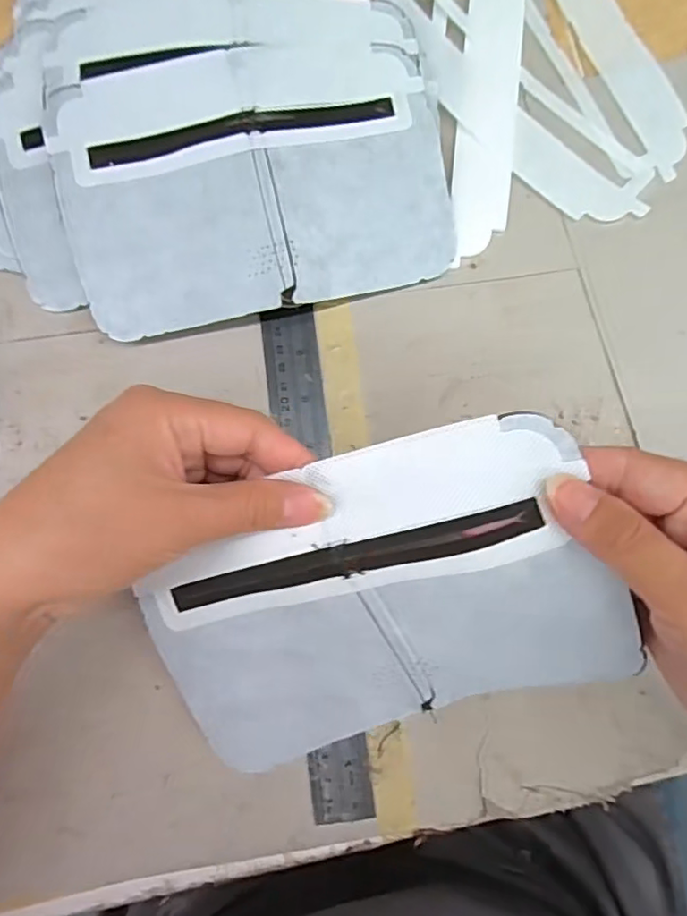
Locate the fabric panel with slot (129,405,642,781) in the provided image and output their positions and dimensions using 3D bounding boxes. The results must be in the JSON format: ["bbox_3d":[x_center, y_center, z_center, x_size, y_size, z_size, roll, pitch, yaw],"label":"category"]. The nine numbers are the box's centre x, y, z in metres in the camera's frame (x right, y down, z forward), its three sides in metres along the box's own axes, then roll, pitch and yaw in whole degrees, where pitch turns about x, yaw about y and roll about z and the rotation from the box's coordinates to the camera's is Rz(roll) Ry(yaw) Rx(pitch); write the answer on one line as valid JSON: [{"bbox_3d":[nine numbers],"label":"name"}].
[{"bbox_3d":[0.009,0.065,0.236,0.191,0.017,0.128,-17,110,19],"label":"fabric panel with slot"}]

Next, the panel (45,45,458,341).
[{"bbox_3d":[-0.045,-0.142,0.296,0.194,0.032,0.126,-13,83,0],"label":"panel"}]

